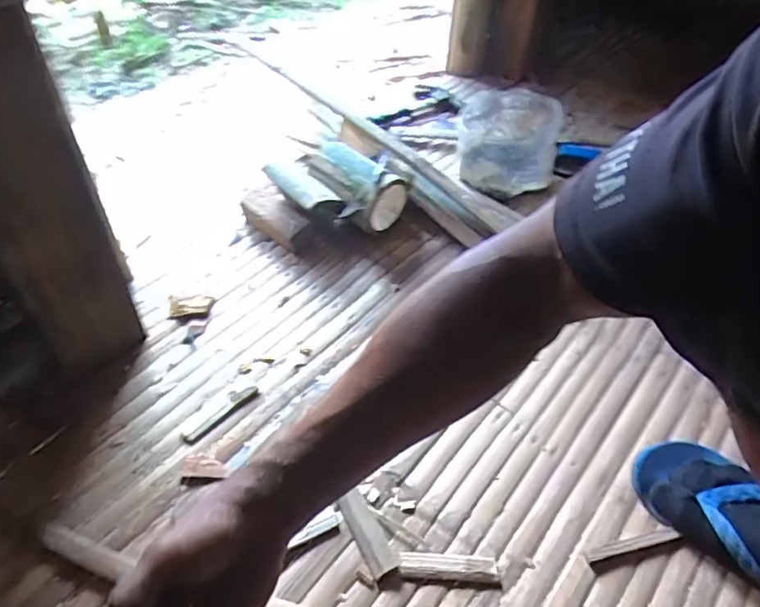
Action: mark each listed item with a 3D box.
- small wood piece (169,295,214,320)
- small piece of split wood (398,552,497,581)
[{"bbox_3d":[-0.237,0.004,0.718,0.053,0.008,0.035,-5,44,-9],"label":"small wood piece"},{"bbox_3d":[0.062,0.238,0.522,0.089,0.005,0.021,3,43,-1],"label":"small piece of split wood"}]

